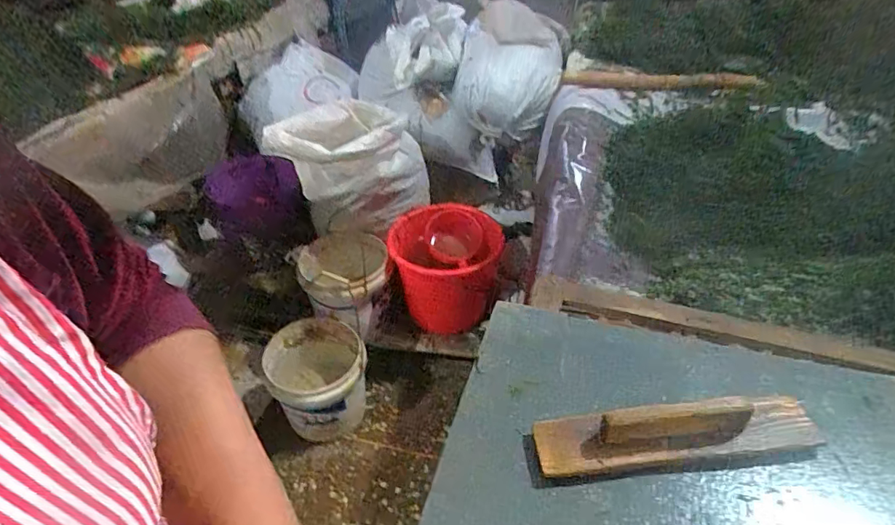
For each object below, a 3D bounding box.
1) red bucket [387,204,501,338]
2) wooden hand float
[{"bbox_3d":[-0.008,0.009,1.531,0.314,0.258,0.291,0,40,0],"label":"red bucket"},{"bbox_3d":[0.191,0.135,0.410,0.233,0.047,0.052,-4,41,-4],"label":"wooden hand float"}]

